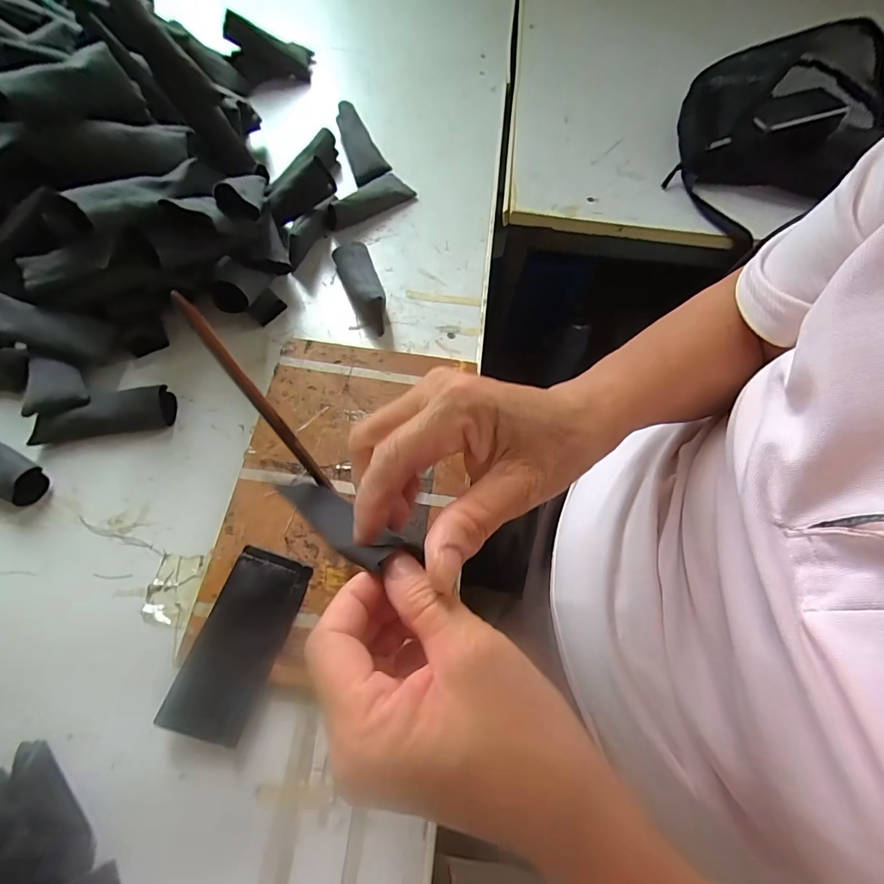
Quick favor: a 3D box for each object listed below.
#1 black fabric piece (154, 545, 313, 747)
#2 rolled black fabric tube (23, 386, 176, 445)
[{"bbox_3d":[-0.136,0.134,0.296,0.053,0.007,0.114,22,67,-3],"label":"black fabric piece"},{"bbox_3d":[-0.279,-0.024,0.363,0.104,0.021,0.036,-9,67,-7],"label":"rolled black fabric tube"}]

